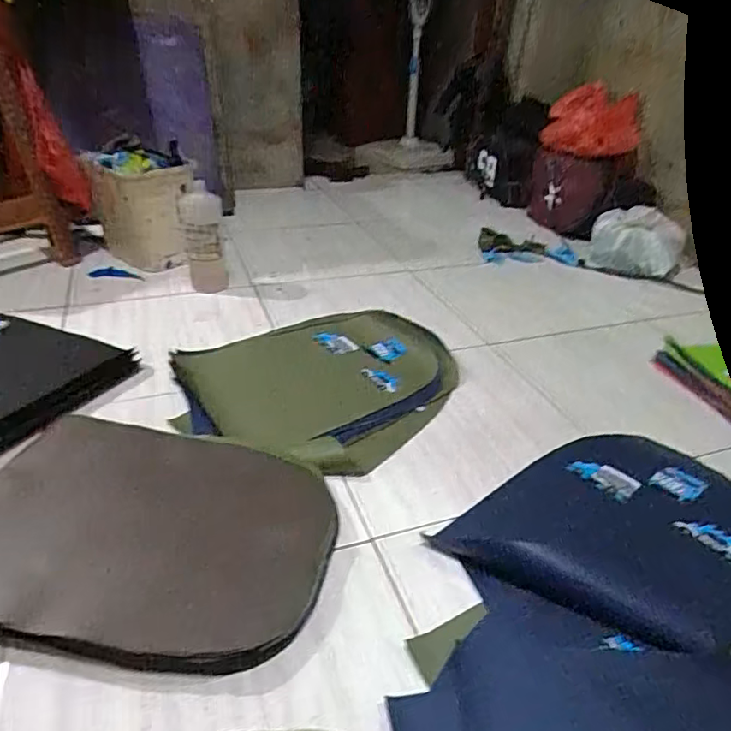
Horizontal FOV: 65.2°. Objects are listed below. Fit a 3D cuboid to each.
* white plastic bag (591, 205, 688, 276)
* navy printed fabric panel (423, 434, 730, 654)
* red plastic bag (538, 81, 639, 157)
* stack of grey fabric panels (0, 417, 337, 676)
[{"bbox_3d":[0.687,-0.308,1.459,0.215,0.140,0.131,14,33,20],"label":"white plastic bag"},{"bbox_3d":[0.321,0.189,0.728,0.313,0.020,0.364,24,37,32],"label":"navy printed fabric panel"},{"bbox_3d":[0.667,-0.723,1.688,0.257,0.170,0.156,12,32,15],"label":"red plastic bag"},{"bbox_3d":[-0.259,0.186,0.669,0.434,0.044,0.312,6,31,7],"label":"stack of grey fabric panels"}]

